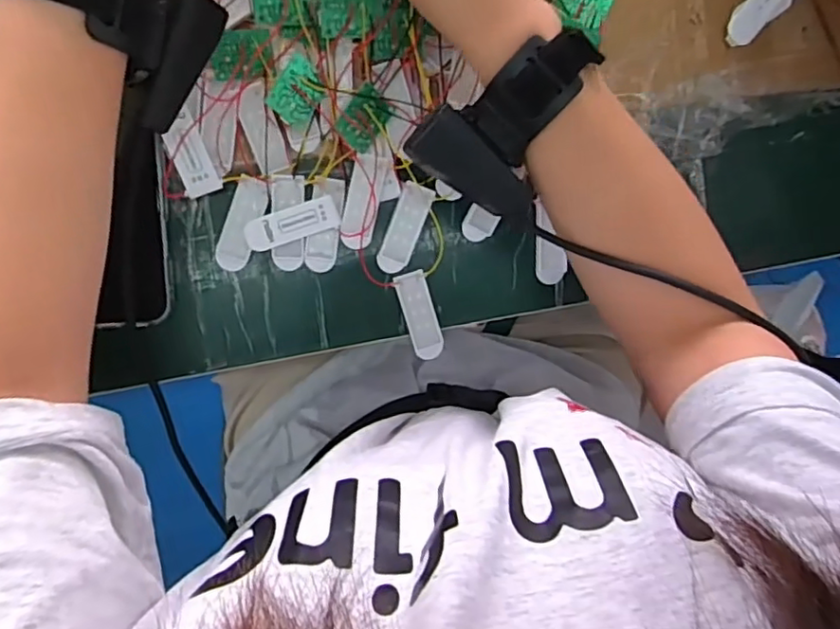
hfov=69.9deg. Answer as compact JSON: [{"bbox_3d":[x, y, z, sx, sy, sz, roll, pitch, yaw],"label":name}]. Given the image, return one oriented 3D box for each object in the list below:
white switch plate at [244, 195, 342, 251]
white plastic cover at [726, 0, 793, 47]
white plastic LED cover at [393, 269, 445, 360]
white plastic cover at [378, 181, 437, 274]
[{"bbox_3d":[-0.078,-0.055,0.369,0.056,0.011,0.019,-19,96,-7],"label":"white switch plate"},{"bbox_3d":[0.228,-0.204,0.404,0.056,0.005,0.023,-43,98,-4],"label":"white plastic cover"},{"bbox_3d":[0.001,0.001,0.392,0.021,0.004,0.058,-18,96,-7],"label":"white plastic LED cover"},{"bbox_3d":[-0.010,-0.055,0.384,0.020,0.006,0.058,23,90,-9],"label":"white plastic cover"}]

